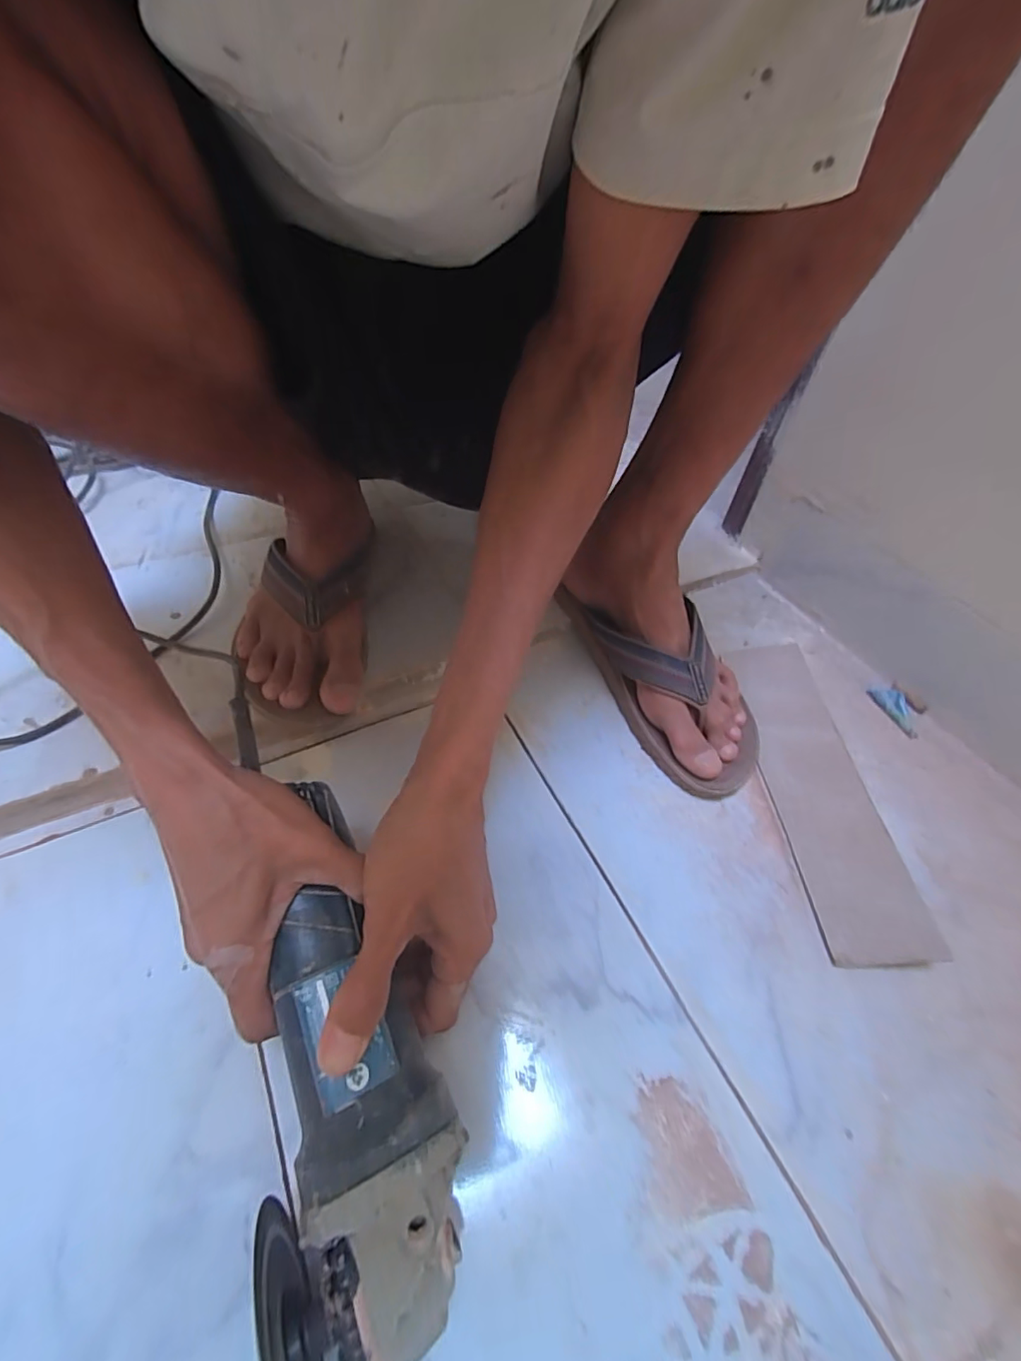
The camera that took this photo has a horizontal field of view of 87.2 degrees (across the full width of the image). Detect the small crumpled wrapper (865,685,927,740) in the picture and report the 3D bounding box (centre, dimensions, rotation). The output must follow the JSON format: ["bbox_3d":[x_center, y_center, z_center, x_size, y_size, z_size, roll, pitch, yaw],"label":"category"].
[{"bbox_3d":[0.370,0.025,0.507,0.031,0.009,0.056,-16,52,-16],"label":"small crumpled wrapper"}]

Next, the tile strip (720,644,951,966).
[{"bbox_3d":[0.252,0.077,0.452,0.072,0.004,0.291,-8,48,10],"label":"tile strip"}]

